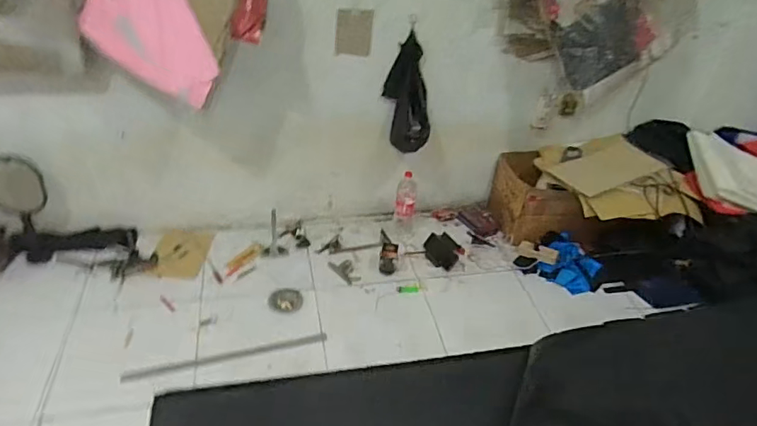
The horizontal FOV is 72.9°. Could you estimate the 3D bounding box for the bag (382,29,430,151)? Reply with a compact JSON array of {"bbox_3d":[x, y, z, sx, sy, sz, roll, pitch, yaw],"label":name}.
[{"bbox_3d":[0.102,-0.421,1.874,0.132,0.437,0.142,-10,20,-21],"label":"bag"}]

